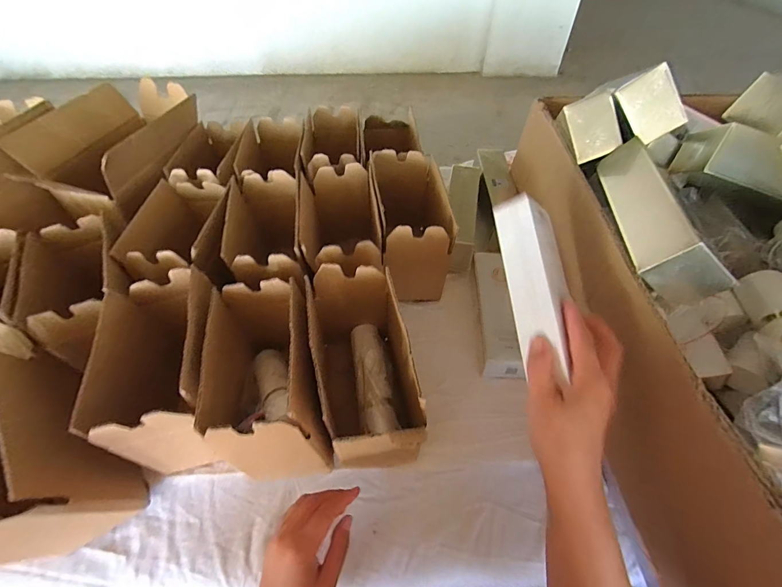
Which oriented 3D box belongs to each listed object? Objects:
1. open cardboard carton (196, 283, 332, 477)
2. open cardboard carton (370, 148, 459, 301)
[{"bbox_3d":[-0.148,0.107,0.445,0.108,0.167,0.183,-6,50,-4],"label":"open cardboard carton"},{"bbox_3d":[0.028,-0.110,0.598,0.100,0.155,0.201,-6,50,-4],"label":"open cardboard carton"}]

